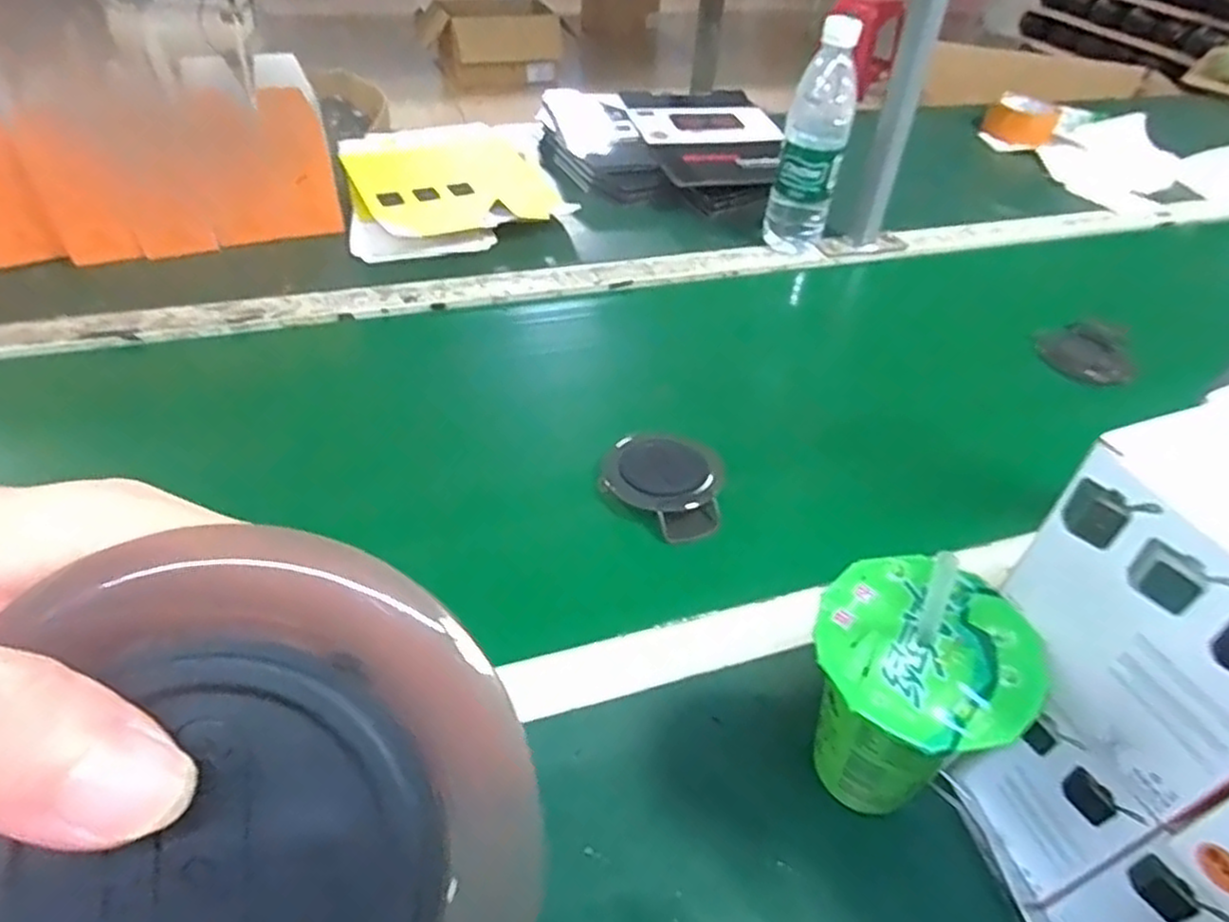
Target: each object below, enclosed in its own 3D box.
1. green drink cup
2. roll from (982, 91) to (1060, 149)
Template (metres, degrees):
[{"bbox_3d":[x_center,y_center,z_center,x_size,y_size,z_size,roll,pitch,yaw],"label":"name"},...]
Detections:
[{"bbox_3d":[0.126,0.109,0.325,0.083,0.144,0.084,2,43,-2],"label":"green drink cup"},{"bbox_3d":[0.645,-0.539,1.136,0.104,0.057,0.120,28,48,24],"label":"roll"}]

